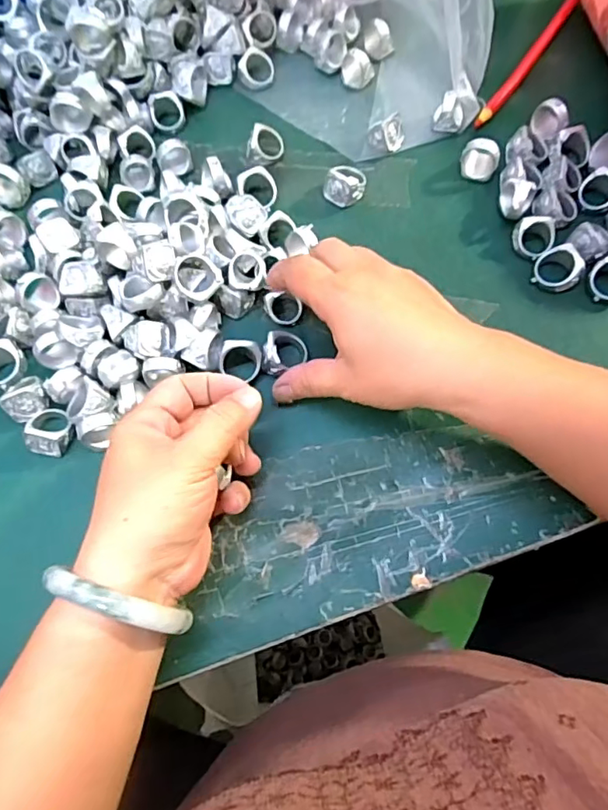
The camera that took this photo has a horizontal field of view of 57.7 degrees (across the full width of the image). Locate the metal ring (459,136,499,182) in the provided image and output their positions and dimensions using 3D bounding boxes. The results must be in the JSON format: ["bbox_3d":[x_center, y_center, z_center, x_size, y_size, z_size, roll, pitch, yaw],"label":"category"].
[{"bbox_3d":[0.121,-0.170,0.384,0.025,0.025,0.015,29,74,12],"label":"metal ring"}]

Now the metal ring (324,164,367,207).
[{"bbox_3d":[0.030,-0.154,0.385,0.029,0.019,0.022,-35,73,-9],"label":"metal ring"}]

